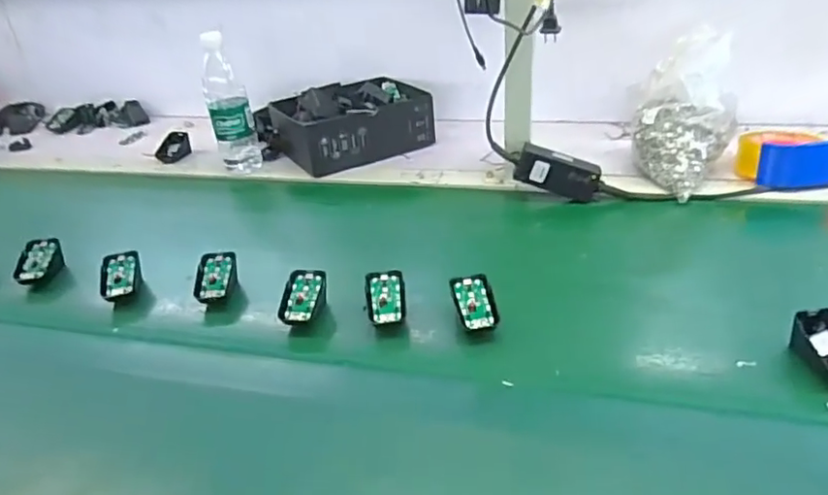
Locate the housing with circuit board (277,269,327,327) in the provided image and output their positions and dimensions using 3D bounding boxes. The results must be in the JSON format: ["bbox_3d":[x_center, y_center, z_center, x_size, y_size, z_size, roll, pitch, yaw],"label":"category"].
[{"bbox_3d":[-0.126,0.058,0.656,0.043,0.032,0.070,7,52,1],"label":"housing with circuit board"}]

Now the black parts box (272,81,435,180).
[{"bbox_3d":[-0.099,-0.220,1.018,0.256,0.088,0.159,-20,36,-21],"label":"black parts box"}]

